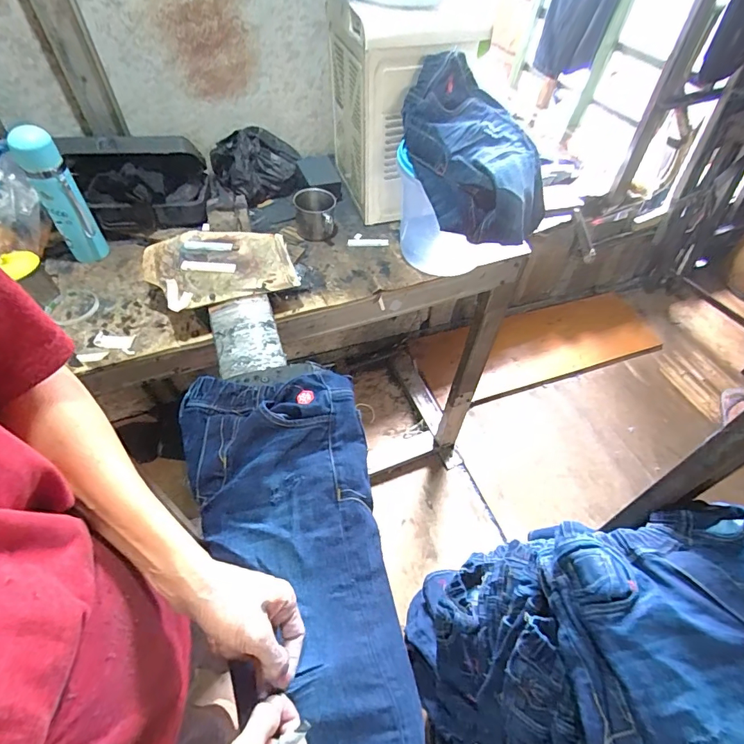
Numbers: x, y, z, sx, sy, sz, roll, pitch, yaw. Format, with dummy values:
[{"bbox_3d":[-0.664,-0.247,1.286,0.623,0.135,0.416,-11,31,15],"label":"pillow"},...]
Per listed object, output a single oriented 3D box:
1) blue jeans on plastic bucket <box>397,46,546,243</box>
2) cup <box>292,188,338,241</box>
[{"bbox_3d":[0.165,-0.342,0.685,0.221,0.160,0.256,-1,52,-2],"label":"blue jeans on plastic bucket"},{"bbox_3d":[-0.114,-0.310,0.873,0.082,0.069,0.078,0,52,0],"label":"cup"}]

